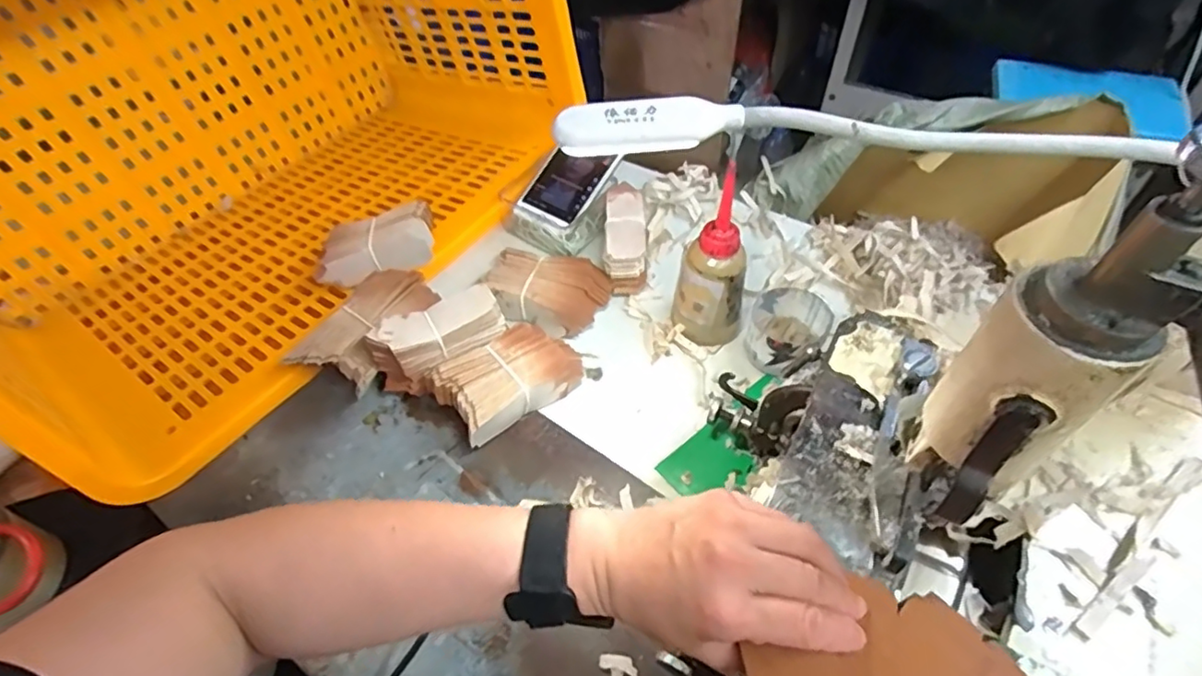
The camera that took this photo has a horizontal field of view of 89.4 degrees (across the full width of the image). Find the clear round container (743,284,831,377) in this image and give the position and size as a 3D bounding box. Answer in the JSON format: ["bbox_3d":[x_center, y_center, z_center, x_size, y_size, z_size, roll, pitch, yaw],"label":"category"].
[{"bbox_3d":[0.168,-0.008,0.561,0.069,0.044,0.077,29,59,23],"label":"clear round container"}]

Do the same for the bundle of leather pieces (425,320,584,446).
[{"bbox_3d":[-0.080,0.036,0.539,0.122,0.047,0.075,-34,58,-21],"label":"bundle of leather pieces"}]

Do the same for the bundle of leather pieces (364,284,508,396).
[{"bbox_3d":[-0.144,0.005,0.547,0.113,0.075,0.047,-30,56,-19],"label":"bundle of leather pieces"}]

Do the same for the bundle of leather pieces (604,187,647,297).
[{"bbox_3d":[0.025,-0.106,0.629,0.043,0.055,0.117,-1,51,1],"label":"bundle of leather pieces"}]

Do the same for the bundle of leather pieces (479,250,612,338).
[{"bbox_3d":[-0.054,-0.044,0.604,0.117,0.044,0.076,13,54,13],"label":"bundle of leather pieces"}]

